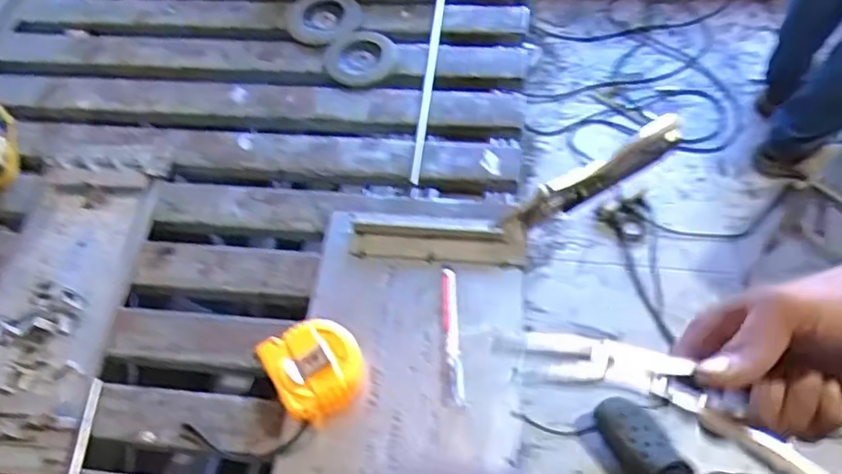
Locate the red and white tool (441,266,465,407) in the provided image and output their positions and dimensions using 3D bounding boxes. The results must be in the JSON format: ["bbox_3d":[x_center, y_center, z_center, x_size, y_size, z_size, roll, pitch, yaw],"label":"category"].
[{"bbox_3d":[0.026,0.088,0.599,0.018,0.013,0.127,-3,58,2],"label":"red and white tool"}]

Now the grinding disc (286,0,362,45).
[{"bbox_3d":[-0.124,-0.283,0.842,0.092,0.008,0.092,2,59,5],"label":"grinding disc"}]

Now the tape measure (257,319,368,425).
[{"bbox_3d":[-0.090,0.114,0.574,0.074,0.044,0.081,-30,61,-14],"label":"tape measure"}]

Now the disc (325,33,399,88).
[{"bbox_3d":[-0.075,-0.223,0.800,0.085,0.012,0.078,-2,58,3],"label":"disc"}]

